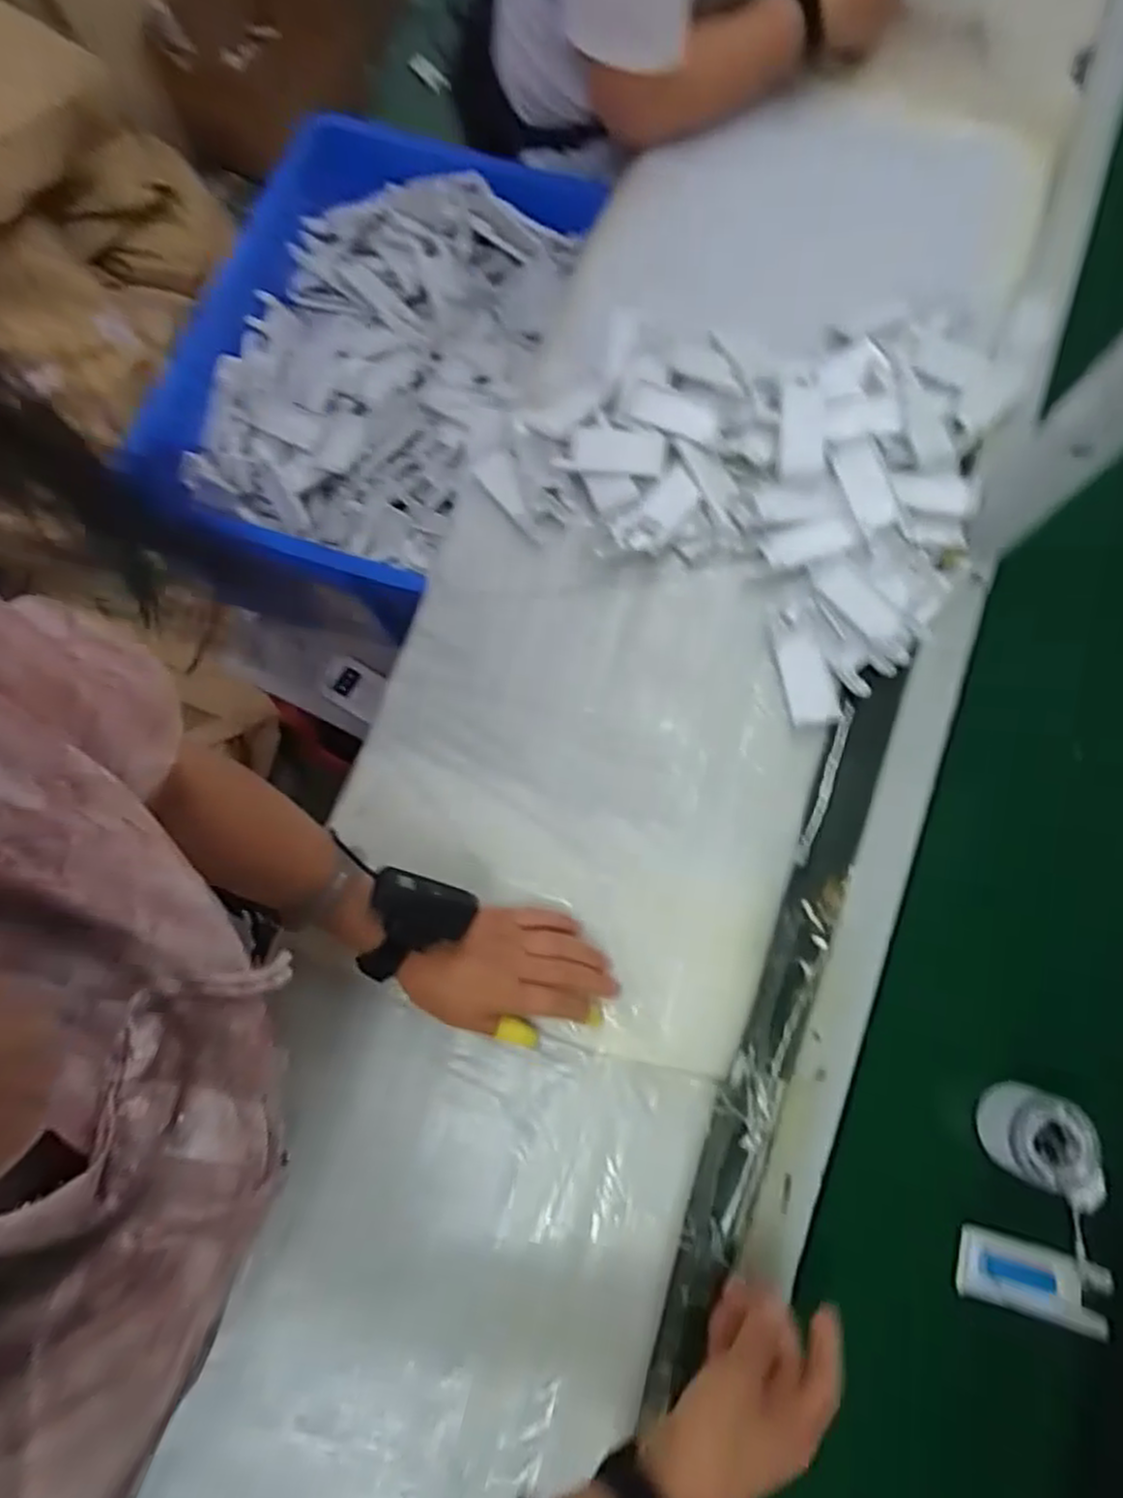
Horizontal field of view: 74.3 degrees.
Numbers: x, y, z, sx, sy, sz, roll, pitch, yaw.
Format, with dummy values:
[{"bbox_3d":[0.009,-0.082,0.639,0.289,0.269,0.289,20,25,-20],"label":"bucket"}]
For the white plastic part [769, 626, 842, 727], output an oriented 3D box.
[{"bbox_3d":[0.204,-0.062,0.619,0.038,0.013,0.087,-11,74,-3],"label":"white plastic part"}]

